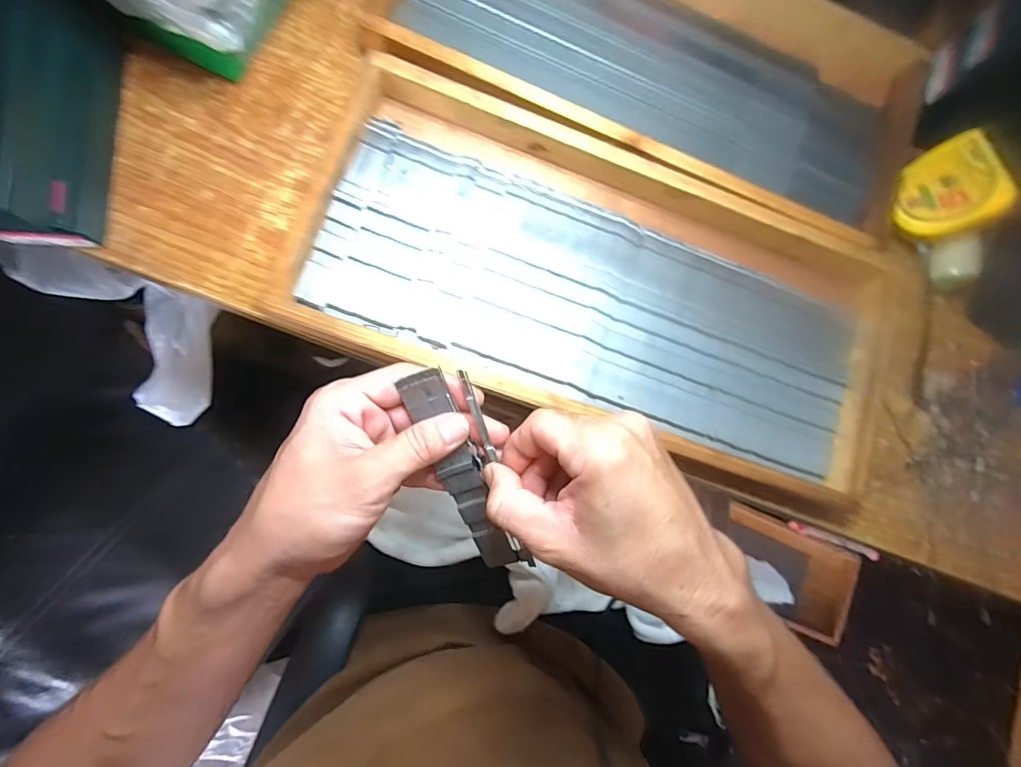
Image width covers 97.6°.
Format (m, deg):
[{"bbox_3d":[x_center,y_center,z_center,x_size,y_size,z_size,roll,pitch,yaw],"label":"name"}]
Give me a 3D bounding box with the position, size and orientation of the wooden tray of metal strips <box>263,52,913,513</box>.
[{"bbox_3d":[0.076,-0.068,0.326,0.421,0.033,0.208,19,83,-5],"label":"wooden tray of metal strips"}]

